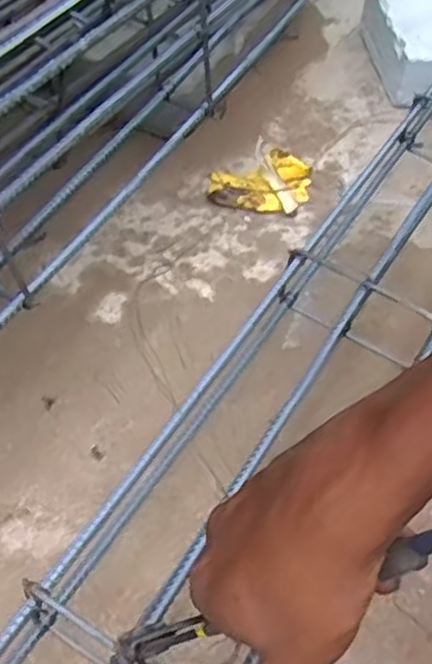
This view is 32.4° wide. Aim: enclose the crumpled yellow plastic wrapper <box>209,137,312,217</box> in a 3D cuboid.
[{"bbox_3d":[0.061,-0.184,0.888,0.103,0.027,0.131,24,53,13],"label":"crumpled yellow plastic wrapper"}]

